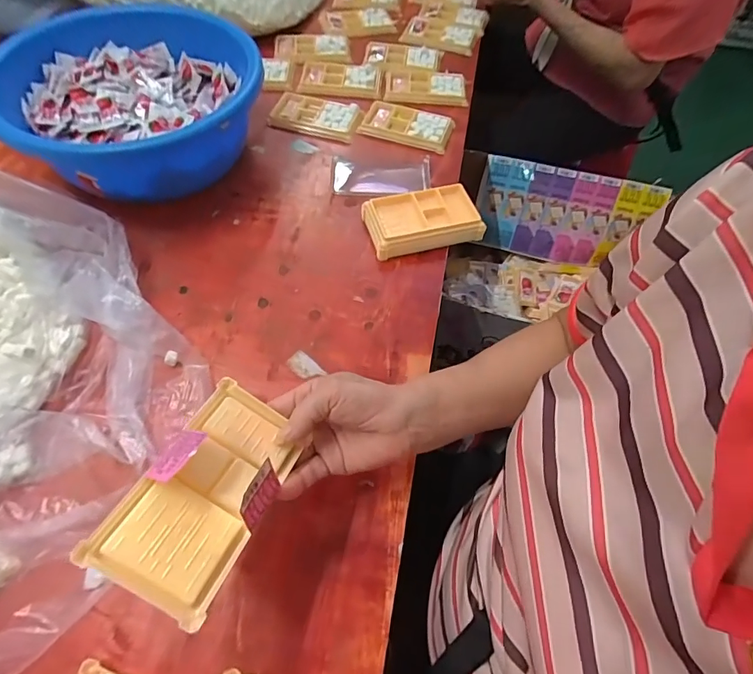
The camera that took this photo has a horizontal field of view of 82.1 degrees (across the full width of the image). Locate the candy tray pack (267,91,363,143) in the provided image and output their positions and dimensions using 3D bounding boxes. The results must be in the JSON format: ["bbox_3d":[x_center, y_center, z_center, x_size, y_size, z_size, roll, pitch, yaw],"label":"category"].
[{"bbox_3d":[-0.095,-0.346,0.670,0.134,0.014,0.082,14,60,6],"label":"candy tray pack"}]

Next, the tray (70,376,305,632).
[{"bbox_3d":[-0.106,0.095,0.282,0.077,0.030,0.137,36,48,-6],"label":"tray"}]

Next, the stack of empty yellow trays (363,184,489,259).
[{"bbox_3d":[0.059,-0.150,0.553,0.138,0.037,0.075,-13,61,-10],"label":"stack of empty yellow trays"}]

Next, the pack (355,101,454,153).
[{"bbox_3d":[0.046,-0.326,0.659,0.138,0.015,0.082,19,60,8],"label":"pack"}]

